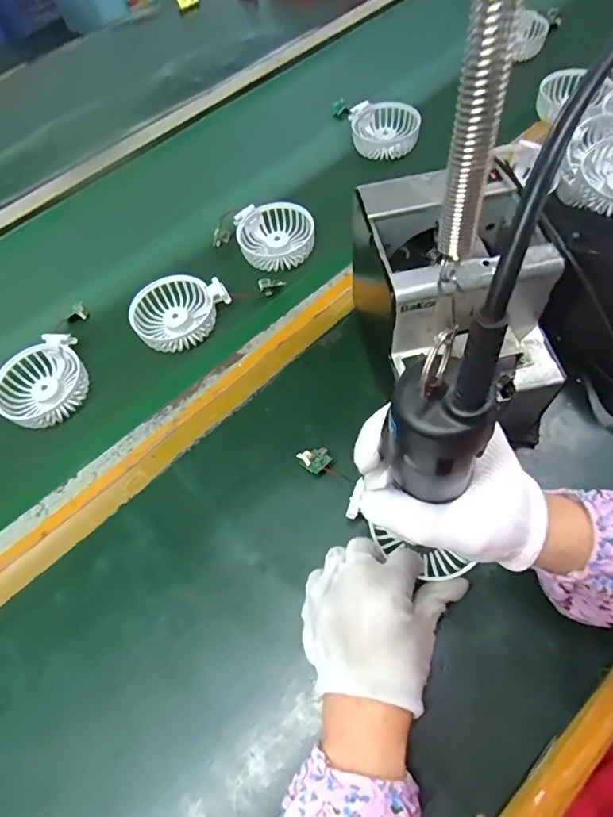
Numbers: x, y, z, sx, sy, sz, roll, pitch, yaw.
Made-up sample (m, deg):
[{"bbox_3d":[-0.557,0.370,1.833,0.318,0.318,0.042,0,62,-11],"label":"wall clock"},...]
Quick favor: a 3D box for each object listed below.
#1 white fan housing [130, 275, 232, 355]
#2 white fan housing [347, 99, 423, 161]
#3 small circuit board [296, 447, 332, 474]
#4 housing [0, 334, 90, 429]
[{"bbox_3d":[-0.139,-0.108,0.535,0.098,0.027,0.085,-36,64,-14],"label":"white fan housing"},{"bbox_3d":[0.103,-0.365,0.644,0.094,0.034,0.074,5,61,7],"label":"white fan housing"},{"bbox_3d":[0.008,0.044,0.433,0.026,0.010,0.023,-35,63,-14],"label":"small circuit board"},{"bbox_3d":[-0.270,-0.026,0.505,0.092,0.028,0.082,-35,63,-13],"label":"housing"}]

